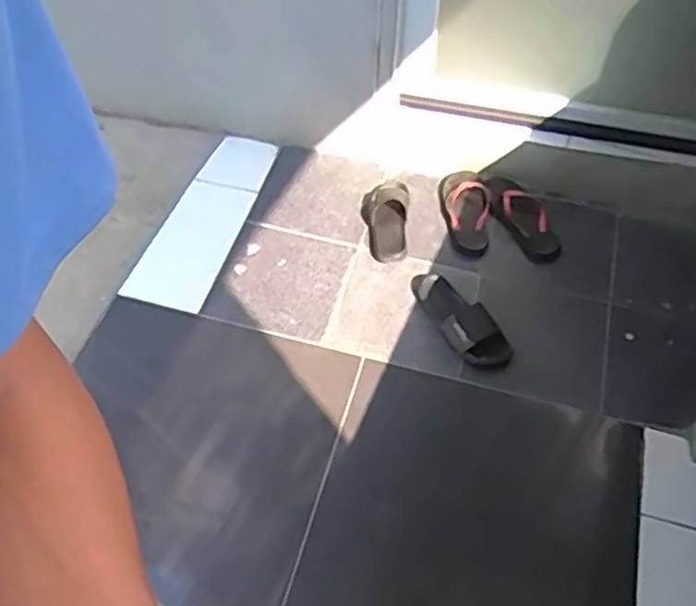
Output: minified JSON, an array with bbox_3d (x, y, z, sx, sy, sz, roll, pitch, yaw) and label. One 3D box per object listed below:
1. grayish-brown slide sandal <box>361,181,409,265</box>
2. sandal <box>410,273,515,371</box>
[{"bbox_3d":[0.094,-0.209,1.753,0.110,0.059,0.257,-1,54,-1],"label":"grayish-brown slide sandal"},{"bbox_3d":[0.234,0.029,1.560,0.103,0.063,0.294,-31,60,-21],"label":"sandal"}]

